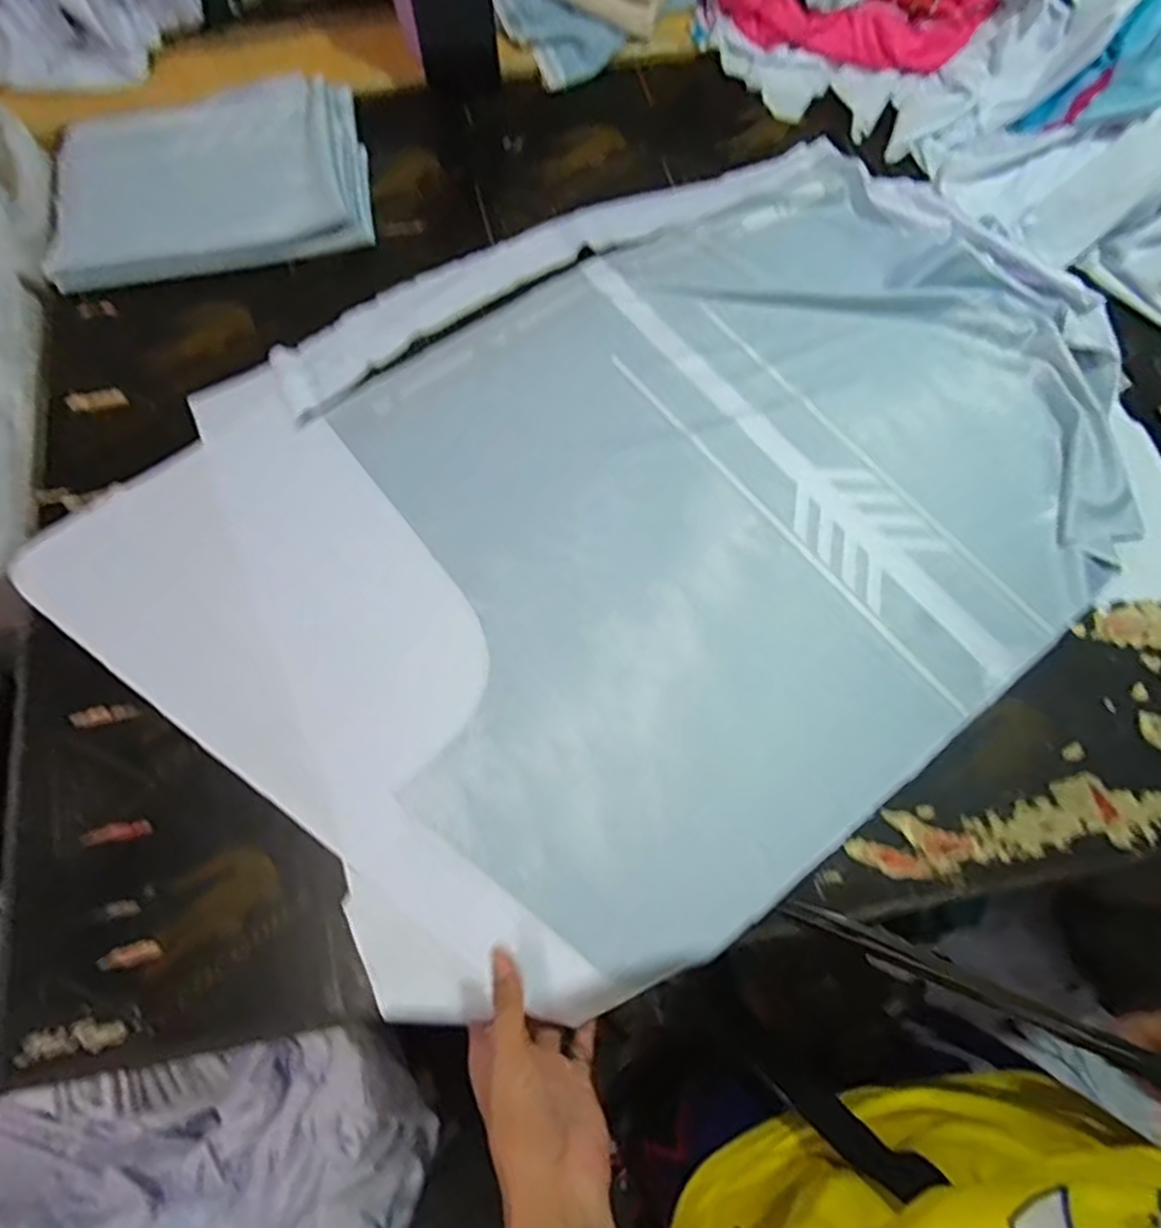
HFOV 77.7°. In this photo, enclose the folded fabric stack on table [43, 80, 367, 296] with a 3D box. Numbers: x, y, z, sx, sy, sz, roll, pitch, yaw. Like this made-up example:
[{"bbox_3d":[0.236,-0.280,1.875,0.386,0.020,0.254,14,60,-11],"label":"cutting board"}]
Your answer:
[{"bbox_3d":[-0.369,-0.441,0.721,0.299,0.034,0.214,-11,72,-5],"label":"folded fabric stack on table"}]

